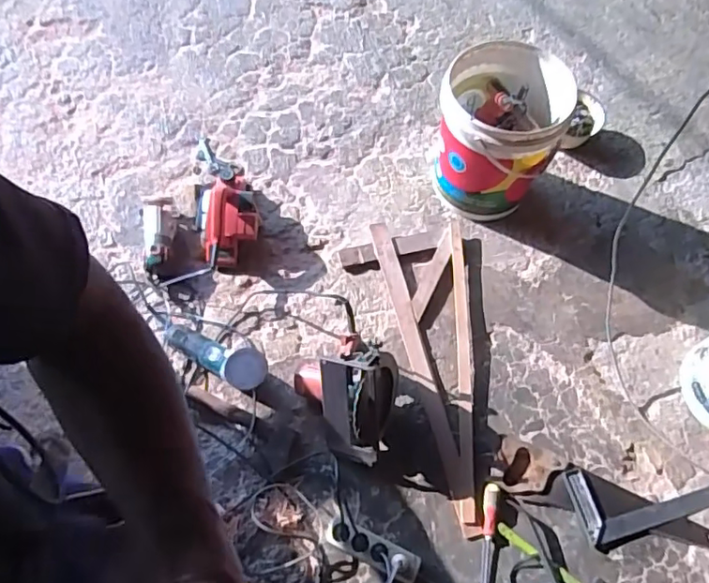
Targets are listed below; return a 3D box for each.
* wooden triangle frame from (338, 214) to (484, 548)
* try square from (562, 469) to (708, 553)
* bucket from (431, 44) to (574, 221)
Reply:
[{"bbox_3d":[0.146,0.174,1.359,0.305,0.040,0.760,-1,64,-3],"label":"wooden triangle frame"},{"bbox_3d":[0.657,0.445,1.262,0.353,0.018,0.164,-15,66,-10],"label":"try square"},{"bbox_3d":[0.371,-0.411,1.495,0.307,0.353,0.314,22,65,8],"label":"bucket"}]

